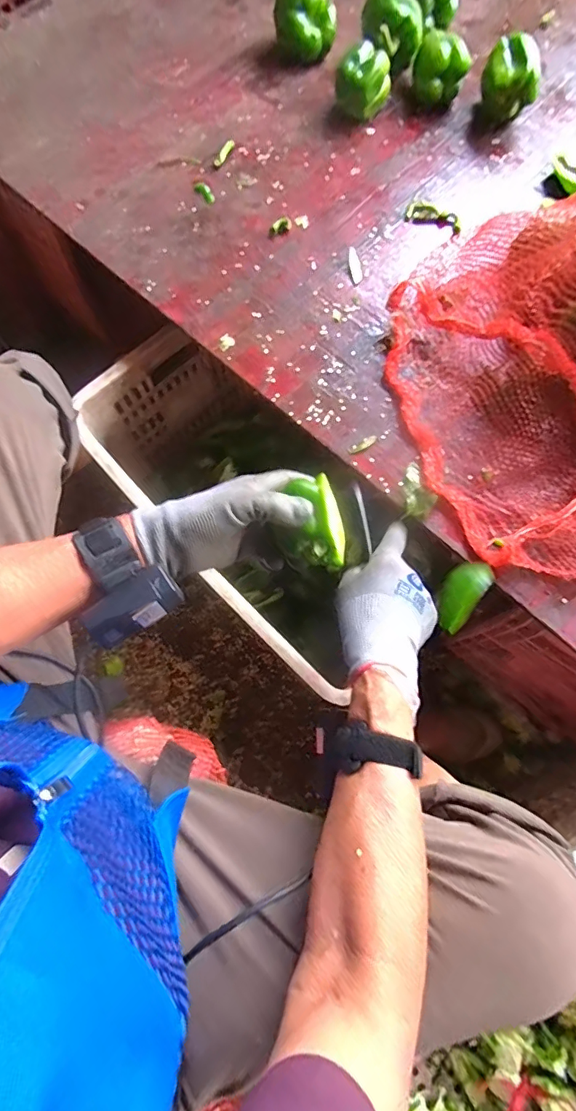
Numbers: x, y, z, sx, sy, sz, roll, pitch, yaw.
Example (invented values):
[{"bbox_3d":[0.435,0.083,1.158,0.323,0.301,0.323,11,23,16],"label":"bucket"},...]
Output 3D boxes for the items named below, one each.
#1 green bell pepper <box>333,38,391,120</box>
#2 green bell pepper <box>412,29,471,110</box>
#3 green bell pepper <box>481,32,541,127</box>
[{"bbox_3d":[0.101,-0.629,0.659,0.065,0.054,0.064,0,74,1],"label":"green bell pepper"},{"bbox_3d":[0.204,-0.651,0.662,0.072,0.051,0.081,9,74,4],"label":"green bell pepper"},{"bbox_3d":[0.288,-0.611,0.645,0.074,0.071,0.083,19,75,6],"label":"green bell pepper"}]

